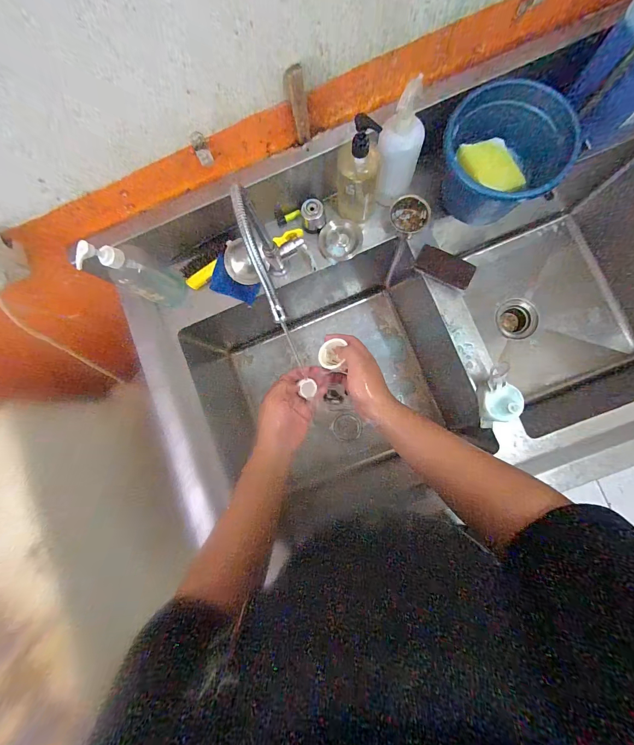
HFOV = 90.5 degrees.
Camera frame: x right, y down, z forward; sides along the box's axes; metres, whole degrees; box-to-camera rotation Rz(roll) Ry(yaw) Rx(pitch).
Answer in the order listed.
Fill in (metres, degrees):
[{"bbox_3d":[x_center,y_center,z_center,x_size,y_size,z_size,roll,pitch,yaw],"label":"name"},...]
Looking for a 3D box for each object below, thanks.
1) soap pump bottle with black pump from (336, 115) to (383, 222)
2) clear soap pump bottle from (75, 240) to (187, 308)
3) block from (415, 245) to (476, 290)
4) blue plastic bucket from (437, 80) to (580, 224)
[{"bbox_3d":[0.070,-0.339,0.539,0.077,0.189,0.070,0,86,5],"label":"soap pump bottle with black pump"},{"bbox_3d":[-0.311,-0.172,0.553,0.061,0.205,0.074,23,88,6],"label":"clear soap pump bottle"},{"bbox_3d":[0.238,-0.197,0.587,0.105,0.020,0.045,27,116,6],"label":"block"},{"bbox_3d":[0.324,-0.374,0.546,0.201,0.122,0.162,-17,85,3],"label":"blue plastic bucket"}]

